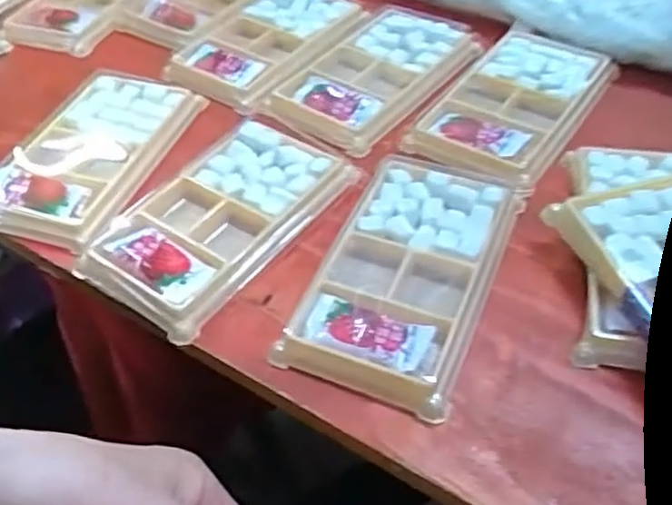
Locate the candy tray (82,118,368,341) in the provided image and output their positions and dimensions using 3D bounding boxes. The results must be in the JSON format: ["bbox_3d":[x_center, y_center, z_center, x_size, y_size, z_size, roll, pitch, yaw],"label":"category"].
[{"bbox_3d":[-0.061,-0.021,0.347,0.081,0.010,0.132,26,56,24],"label":"candy tray"}]

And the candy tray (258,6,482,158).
[{"bbox_3d":[0.025,-0.116,0.428,0.086,0.011,0.137,31,58,26],"label":"candy tray"}]

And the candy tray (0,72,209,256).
[{"bbox_3d":[-0.143,-0.062,0.389,0.091,0.013,0.135,14,52,15],"label":"candy tray"}]

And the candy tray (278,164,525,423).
[{"bbox_3d":[0.035,0.007,0.318,0.077,0.012,0.136,17,53,18],"label":"candy tray"}]

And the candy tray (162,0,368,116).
[{"bbox_3d":[-0.046,-0.147,0.464,0.084,0.014,0.136,29,58,26],"label":"candy tray"}]

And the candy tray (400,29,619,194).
[{"bbox_3d":[0.106,-0.088,0.398,0.075,0.013,0.141,29,57,25],"label":"candy tray"}]

